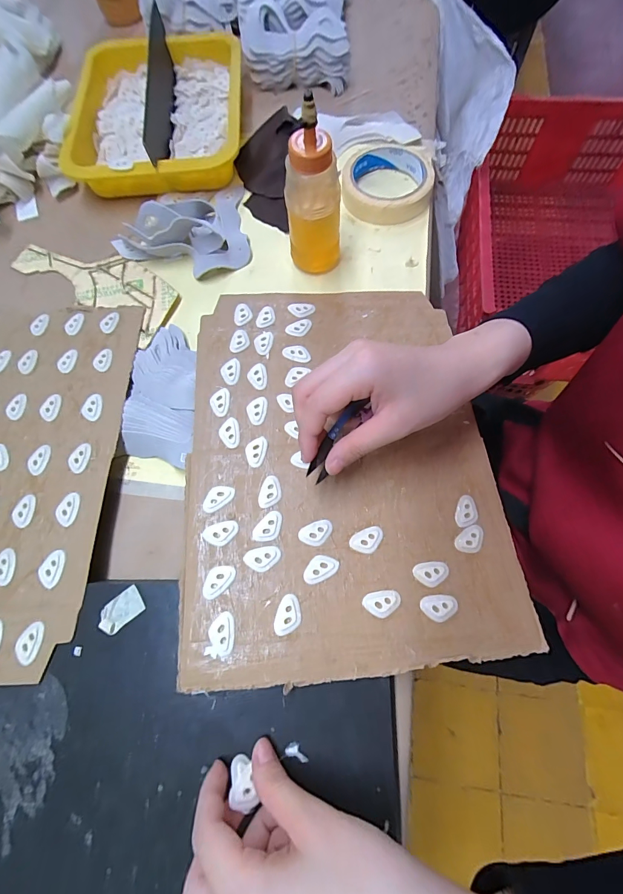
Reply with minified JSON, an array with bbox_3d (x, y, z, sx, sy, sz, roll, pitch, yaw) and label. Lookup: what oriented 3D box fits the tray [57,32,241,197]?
[{"bbox_3d":[-0.190,-0.429,0.468,0.201,0.051,0.283,-3,69,1],"label":"tray"}]

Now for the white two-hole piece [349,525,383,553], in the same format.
[{"bbox_3d":[0.042,0.069,0.270,0.026,0.004,0.017,-26,70,-8],"label":"white two-hole piece"}]

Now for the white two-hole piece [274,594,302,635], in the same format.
[{"bbox_3d":[-0.016,0.114,0.248,0.017,0.004,0.025,10,69,6],"label":"white two-hole piece"}]

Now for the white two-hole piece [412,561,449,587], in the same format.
[{"bbox_3d":[0.087,0.091,0.262,0.025,0.004,0.016,-8,69,-1],"label":"white two-hole piece"}]

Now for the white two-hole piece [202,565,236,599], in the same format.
[{"bbox_3d":[-0.066,0.093,0.255,0.026,0.004,0.016,-42,73,-13],"label":"white two-hole piece"}]

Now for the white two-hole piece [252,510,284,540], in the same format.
[{"bbox_3d":[-0.032,0.059,0.271,0.017,0.004,0.025,25,72,11],"label":"white two-hole piece"}]

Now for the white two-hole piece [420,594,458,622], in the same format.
[{"bbox_3d":[0.089,0.112,0.252,0.025,0.004,0.017,-8,69,-1],"label":"white two-hole piece"}]

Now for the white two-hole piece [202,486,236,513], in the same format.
[{"bbox_3d":[-0.072,0.038,0.277,0.026,0.004,0.016,-35,72,-11],"label":"white two-hole piece"}]

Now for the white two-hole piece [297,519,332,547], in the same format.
[{"bbox_3d":[0.004,0.064,0.270,0.026,0.004,0.016,-25,70,-8],"label":"white two-hole piece"}]

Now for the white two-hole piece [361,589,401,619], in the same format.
[{"bbox_3d":[0.049,0.109,0.253,0.026,0.004,0.017,-8,69,-1],"label":"white two-hole piece"}]

